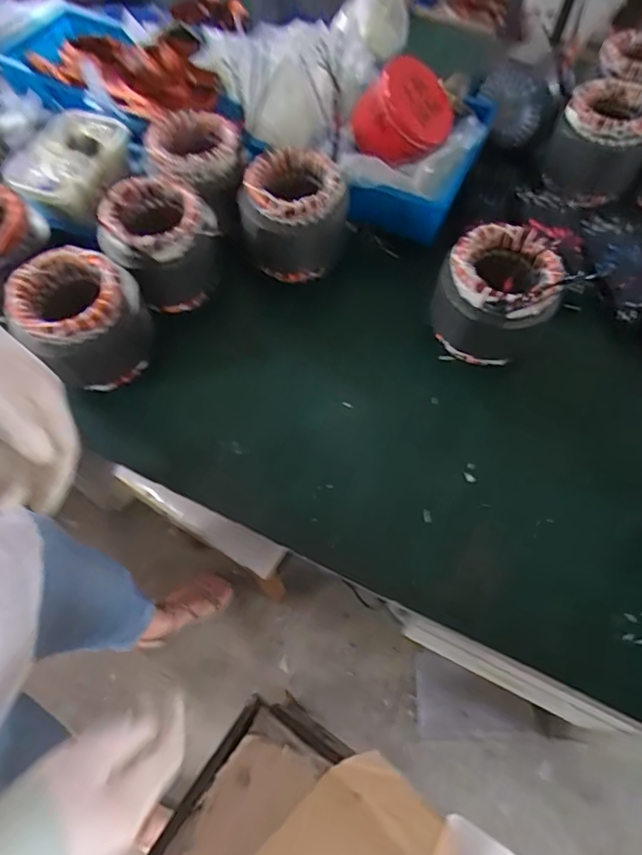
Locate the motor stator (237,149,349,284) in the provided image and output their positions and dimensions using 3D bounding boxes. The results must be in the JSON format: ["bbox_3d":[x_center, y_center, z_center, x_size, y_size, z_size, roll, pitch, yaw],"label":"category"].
[{"bbox_3d":[-0.040,-0.314,0.768,0.134,0.127,0.135,0,61,0],"label":"motor stator"}]

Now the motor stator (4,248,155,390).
[{"bbox_3d":[-0.306,-0.135,0.672,0.127,0.133,0.127,0,61,0],"label":"motor stator"}]

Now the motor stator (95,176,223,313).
[{"bbox_3d":[-0.222,-0.258,0.738,0.142,0.131,0.145,1,61,1],"label":"motor stator"}]

